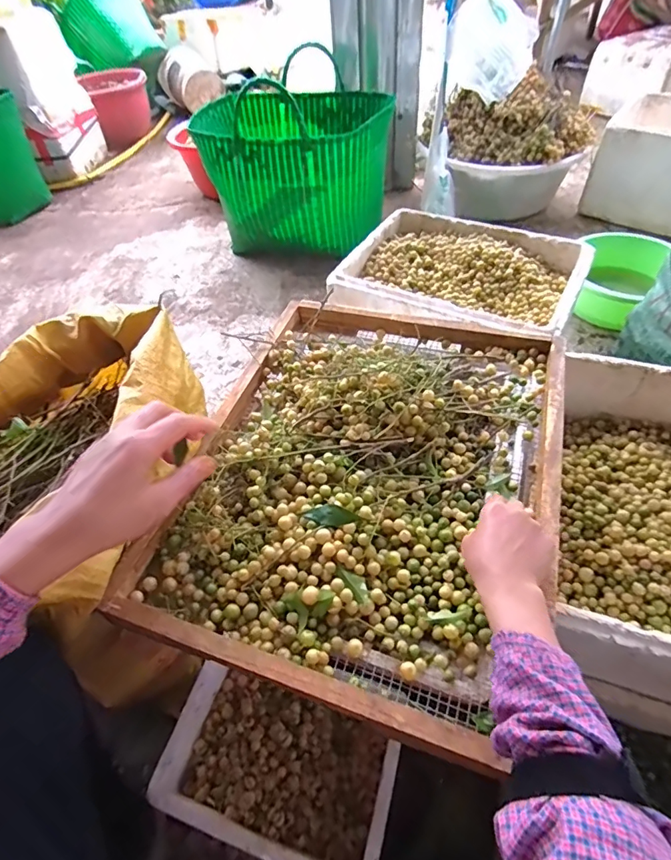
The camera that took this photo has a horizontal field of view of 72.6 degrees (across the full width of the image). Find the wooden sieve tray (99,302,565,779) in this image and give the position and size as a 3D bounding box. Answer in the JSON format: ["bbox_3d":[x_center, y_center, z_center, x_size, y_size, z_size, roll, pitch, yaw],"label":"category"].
[{"bbox_3d":[0.049,0.033,0.600,0.444,0.067,0.573,13,53,15],"label":"wooden sieve tray"}]

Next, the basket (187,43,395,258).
[{"bbox_3d":[-0.136,-0.893,1.590,0.596,0.359,0.486,-1,51,4],"label":"basket"}]

